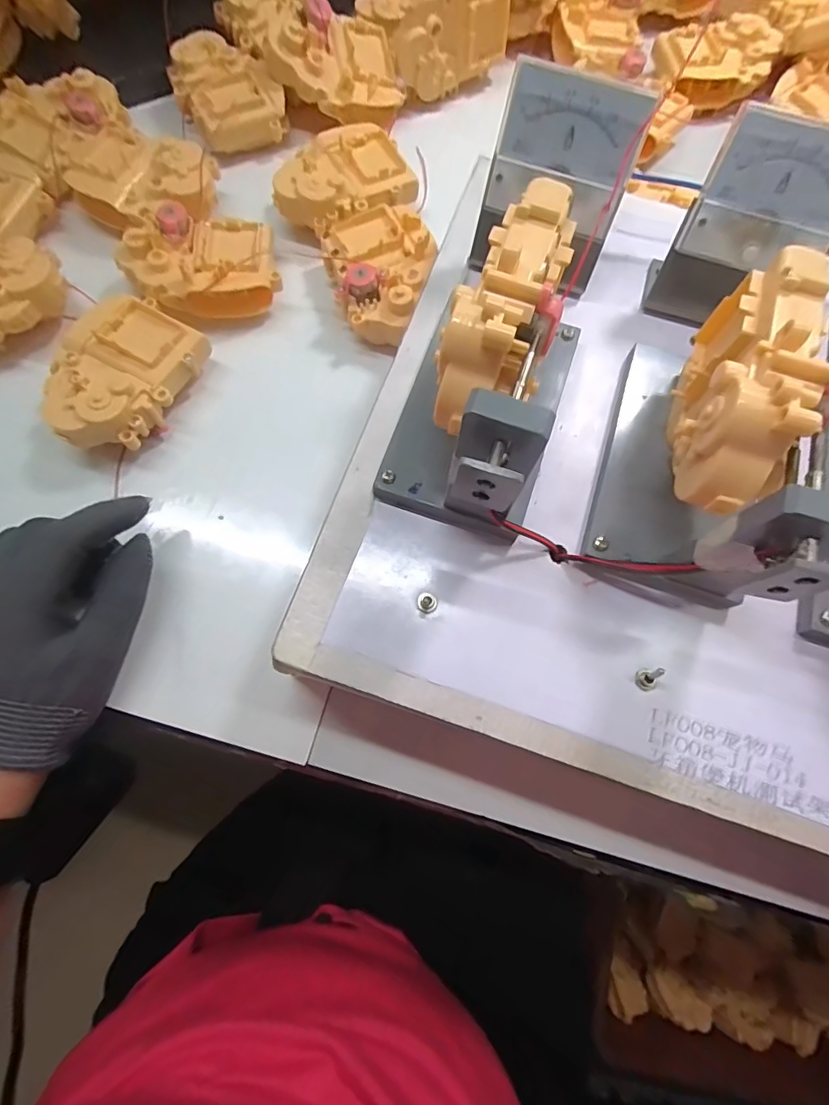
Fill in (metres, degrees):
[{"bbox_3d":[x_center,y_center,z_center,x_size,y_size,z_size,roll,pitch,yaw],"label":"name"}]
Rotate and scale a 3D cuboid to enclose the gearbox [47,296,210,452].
[{"bbox_3d":[-0.177,-0.105,0.301,0.071,0.036,0.096,27,73,7],"label":"gearbox"}]

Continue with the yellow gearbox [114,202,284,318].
[{"bbox_3d":[-0.137,-0.189,0.324,0.092,0.032,0.062,-6,72,-4],"label":"yellow gearbox"}]

